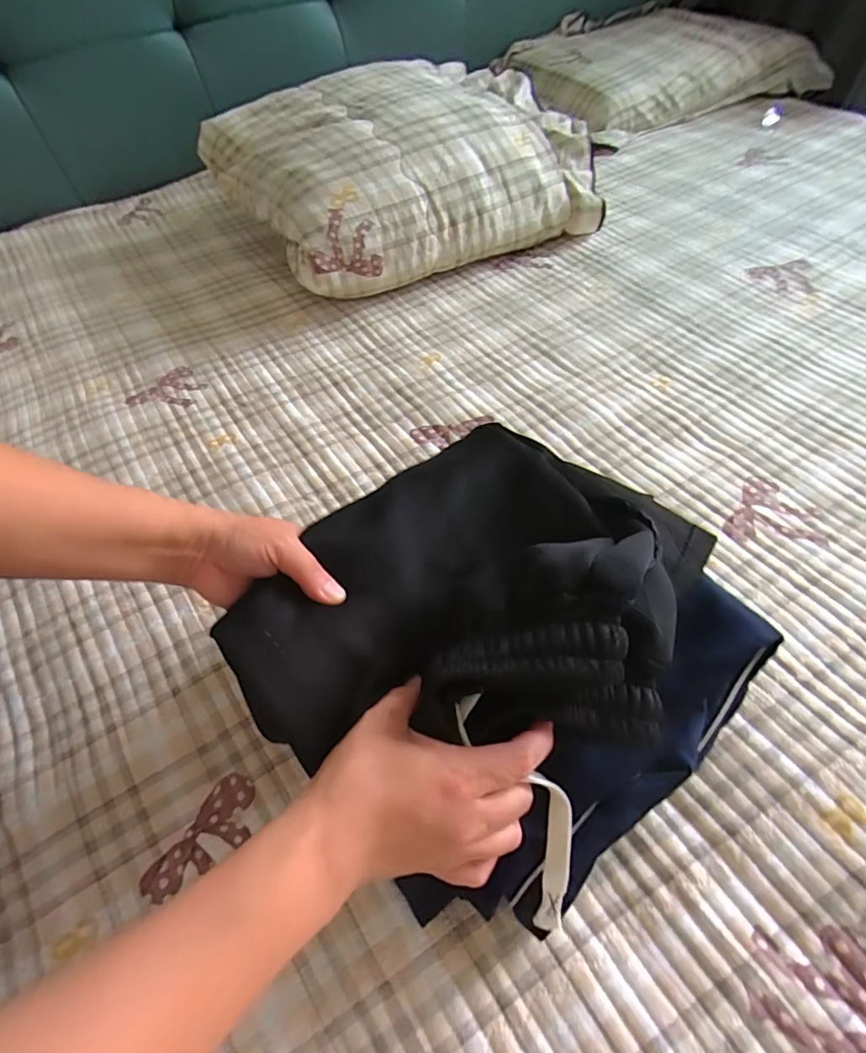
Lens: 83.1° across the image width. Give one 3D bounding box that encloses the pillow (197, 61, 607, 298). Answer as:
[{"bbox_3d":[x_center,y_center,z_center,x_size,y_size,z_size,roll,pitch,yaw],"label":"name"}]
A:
[{"bbox_3d":[-0.044,-0.558,0.782,0.532,0.193,0.345,-23,57,-11],"label":"pillow"}]

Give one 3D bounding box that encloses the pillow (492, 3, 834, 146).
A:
[{"bbox_3d":[0.509,-1.052,1.116,0.654,0.131,0.423,-31,59,-16],"label":"pillow"}]

